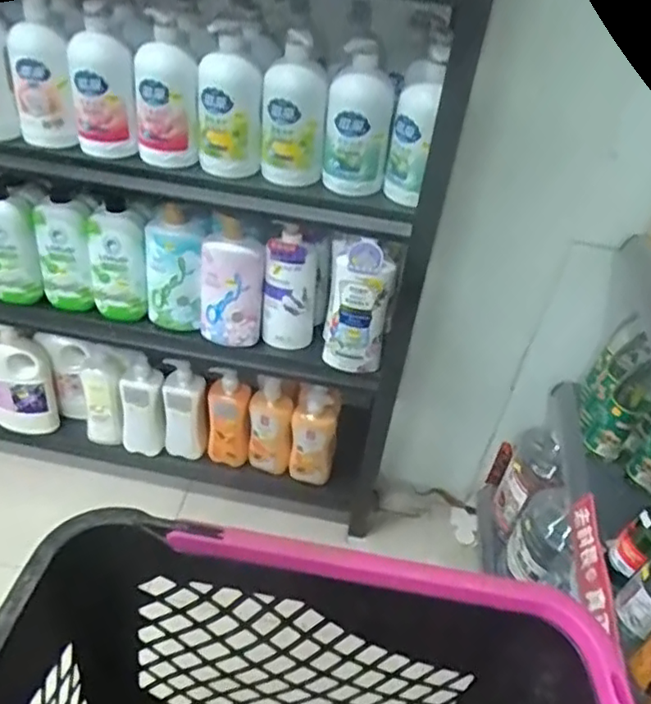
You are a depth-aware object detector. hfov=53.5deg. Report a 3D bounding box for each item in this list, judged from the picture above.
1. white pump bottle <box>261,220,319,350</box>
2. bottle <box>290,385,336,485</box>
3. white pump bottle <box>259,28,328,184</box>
[{"bbox_3d":[-0.060,-0.110,1.165,0.096,0.264,0.061,7,41,0],"label":"white pump bottle"},{"bbox_3d":[-0.025,0.182,1.377,0.093,0.220,0.086,7,41,0],"label":"bottle"},{"bbox_3d":[-0.044,-0.348,0.933,0.090,0.202,0.072,4,41,-4],"label":"white pump bottle"}]

